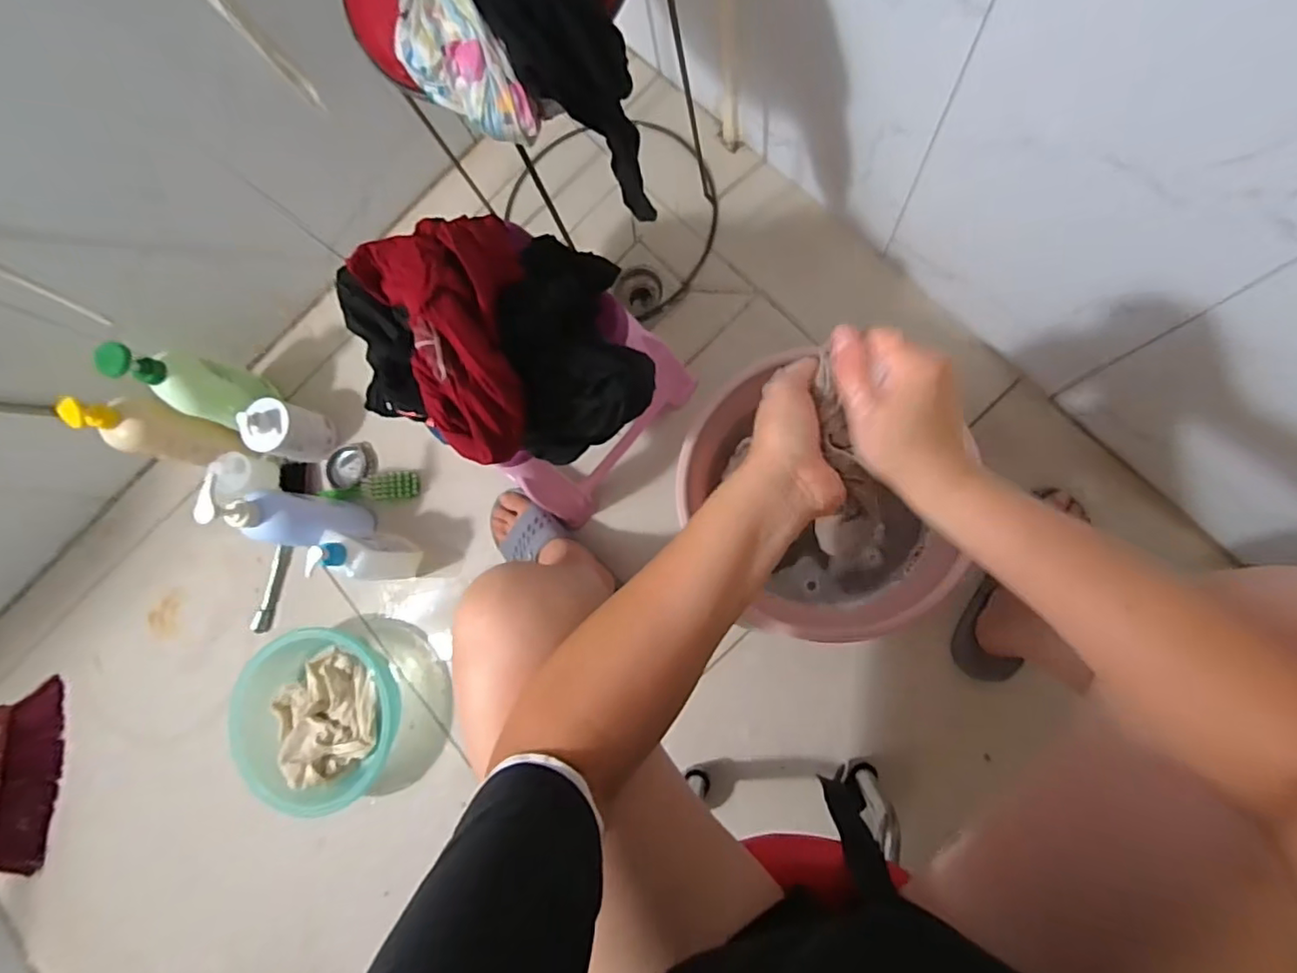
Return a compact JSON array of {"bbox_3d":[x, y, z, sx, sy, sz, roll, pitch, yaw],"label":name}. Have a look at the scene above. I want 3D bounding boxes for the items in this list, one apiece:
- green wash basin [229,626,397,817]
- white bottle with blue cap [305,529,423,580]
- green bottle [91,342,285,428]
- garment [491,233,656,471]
[{"bbox_3d":[-0.502,0.347,0.915,0.239,0.109,0.247,-1,83,10],"label":"green wash basin"},{"bbox_3d":[-0.415,0.102,0.873,0.078,0.204,0.057,18,87,12],"label":"white bottle with blue cap"},{"bbox_3d":[-0.672,-0.147,0.891,0.054,0.251,0.100,-19,80,8],"label":"green bottle"},{"bbox_3d":[-0.058,-0.132,0.560,0.125,0.122,0.202,3,84,11],"label":"garment"}]

